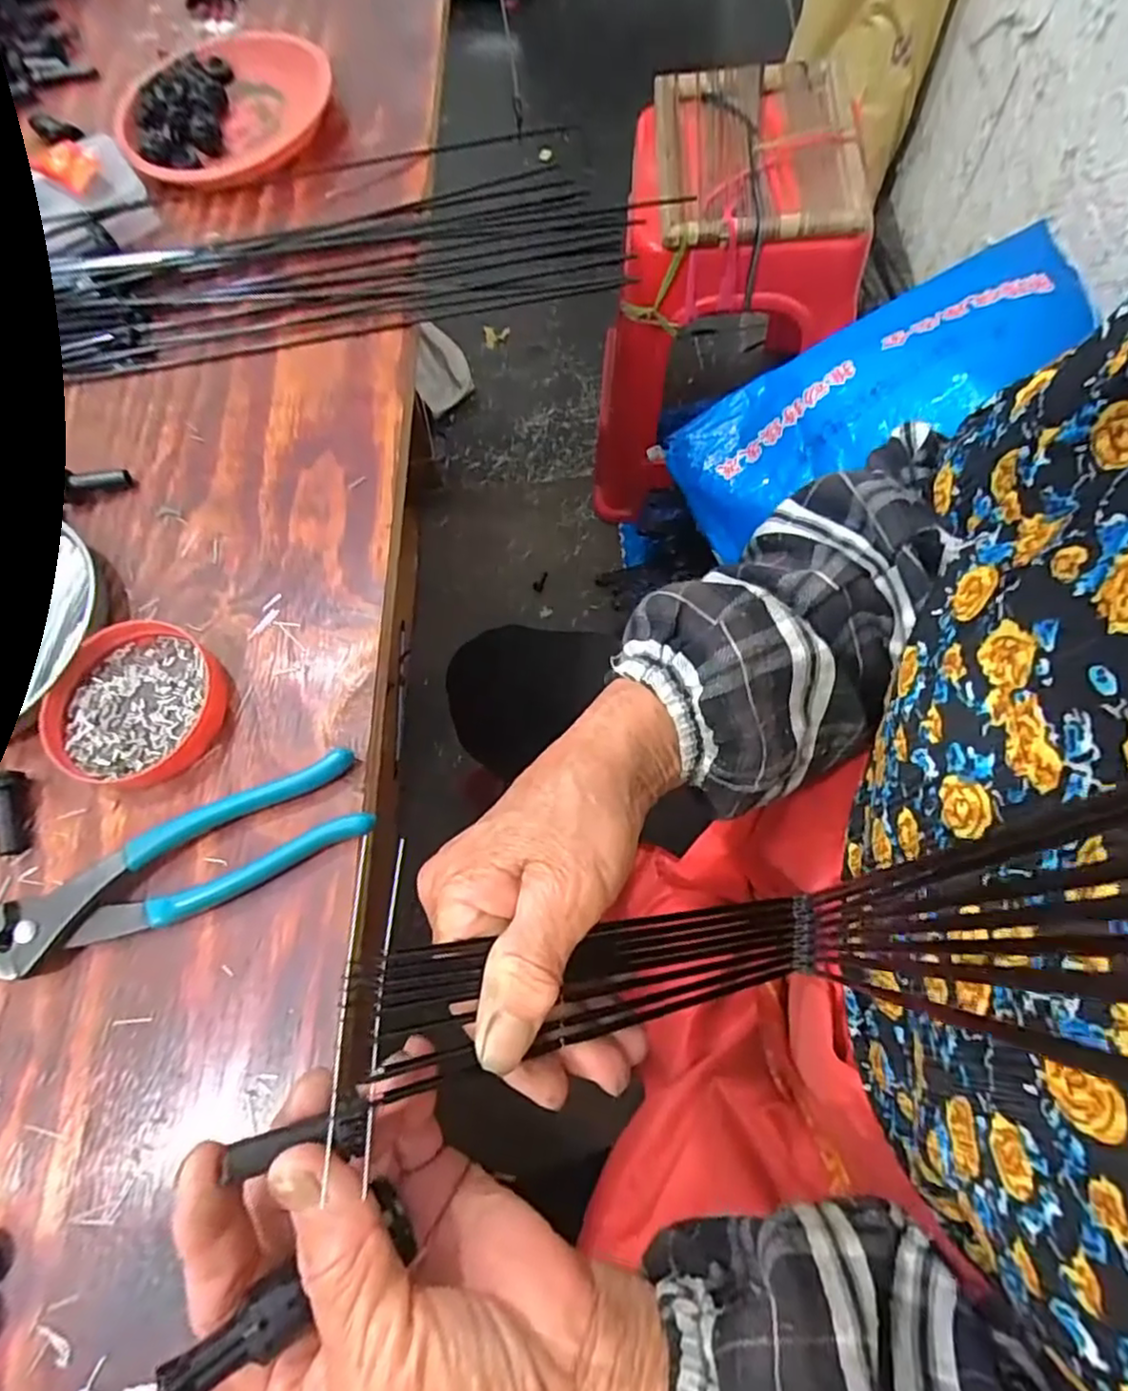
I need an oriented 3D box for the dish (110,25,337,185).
[{"bbox_3d":[-0.242,-0.426,0.461,0.146,0.024,0.143,-2,70,4],"label":"dish"}]

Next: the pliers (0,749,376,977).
[{"bbox_3d":[-0.165,0.076,0.282,0.162,0.016,0.039,-25,70,-4],"label":"pliers"}]

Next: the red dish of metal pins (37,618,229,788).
[{"bbox_3d":[-0.204,0.003,0.310,0.079,0.012,0.079,-2,70,4],"label":"red dish of metal pins"}]

